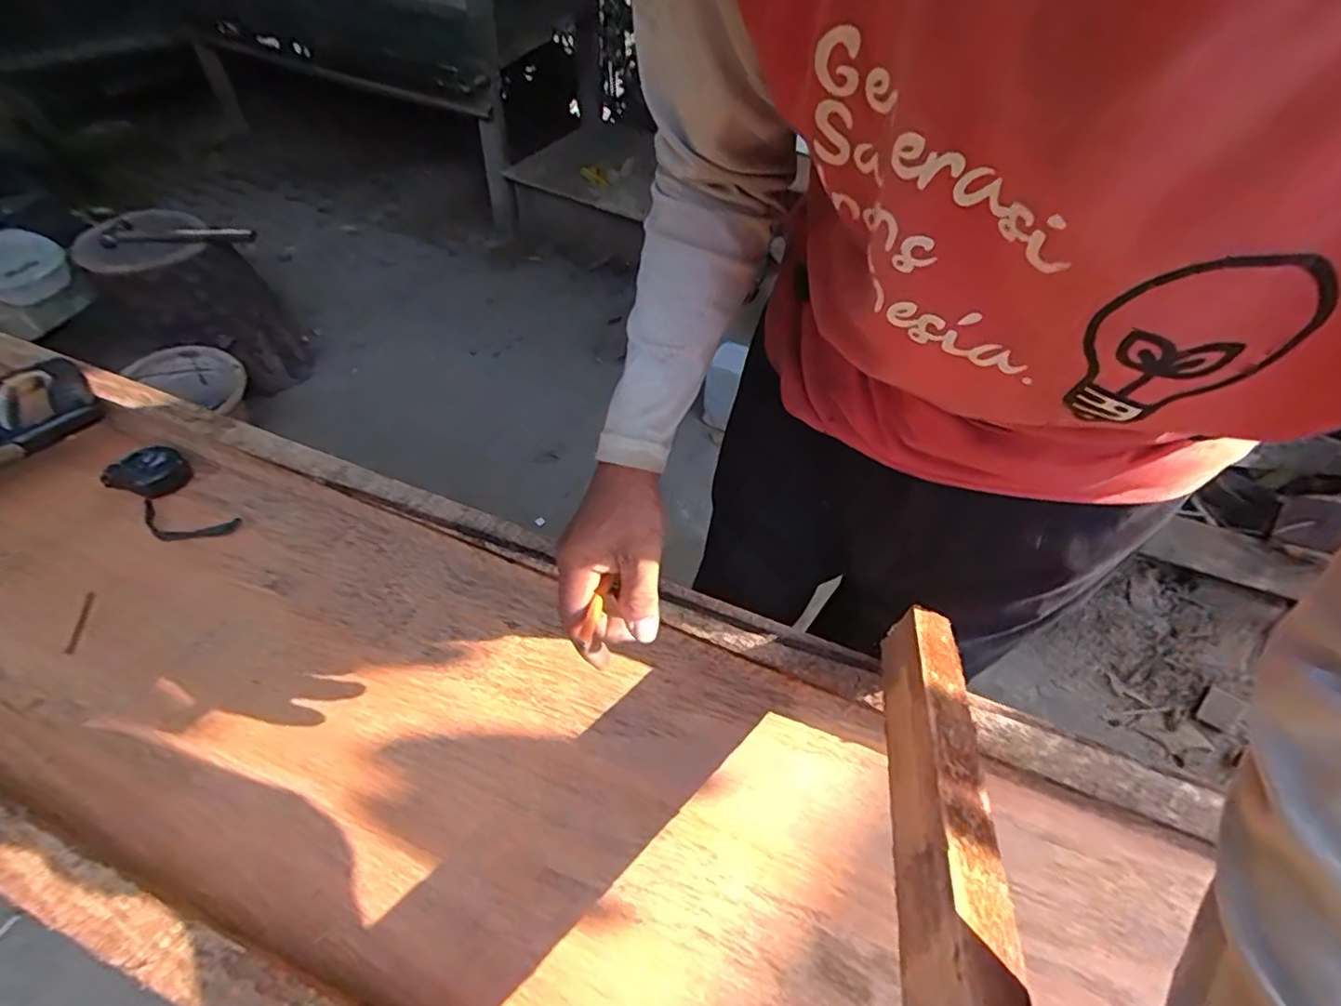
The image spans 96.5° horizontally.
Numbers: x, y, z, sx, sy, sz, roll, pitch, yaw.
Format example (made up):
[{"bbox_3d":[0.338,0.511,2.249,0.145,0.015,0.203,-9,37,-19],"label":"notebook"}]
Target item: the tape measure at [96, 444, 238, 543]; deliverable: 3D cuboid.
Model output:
[{"bbox_3d":[-0.564,-0.008,0.674,0.171,0.031,0.074,32,56,20],"label":"tape measure"}]

